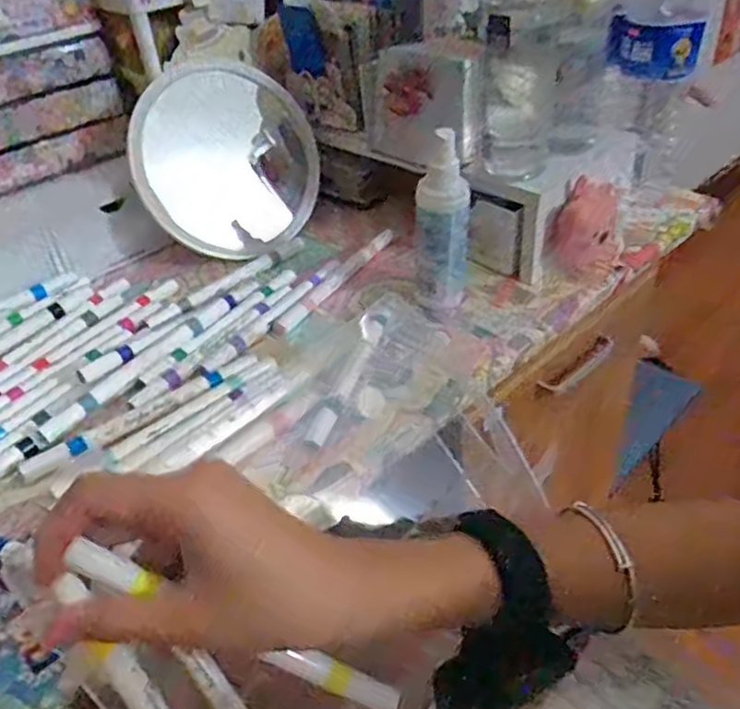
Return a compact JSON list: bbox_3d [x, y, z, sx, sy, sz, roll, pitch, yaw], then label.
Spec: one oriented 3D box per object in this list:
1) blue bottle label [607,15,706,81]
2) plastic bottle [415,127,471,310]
[{"bbox_3d":[0.234,-0.250,0.552,0.093,0.045,0.019,2,36,-20],"label":"blue bottle label"},{"bbox_3d":[0.055,-0.095,0.495,0.035,0.126,0.029,12,40,21],"label":"plastic bottle"}]

